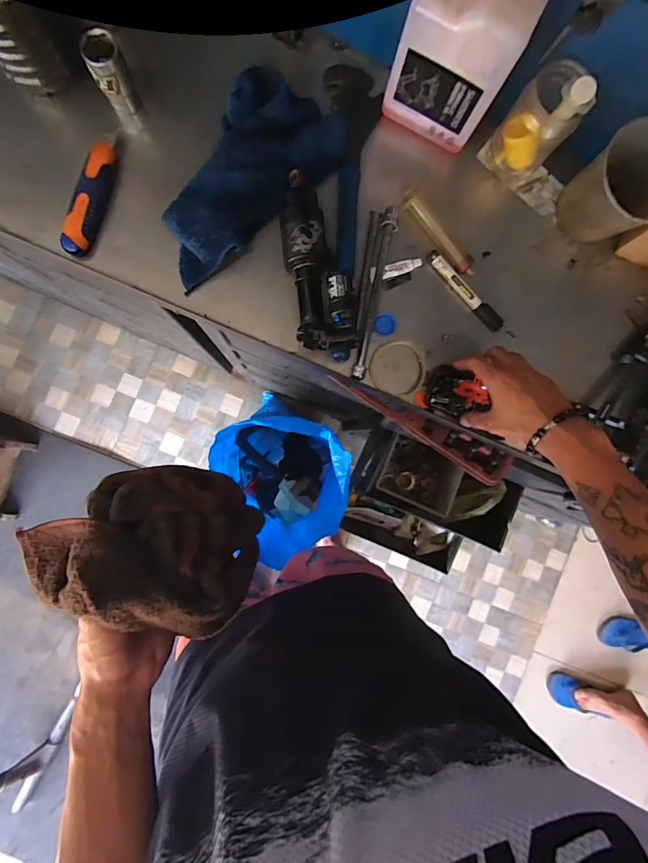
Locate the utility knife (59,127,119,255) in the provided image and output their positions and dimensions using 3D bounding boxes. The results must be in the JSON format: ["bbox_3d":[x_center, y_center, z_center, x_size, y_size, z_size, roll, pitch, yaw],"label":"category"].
[{"bbox_3d":[-0.293,-0.300,0.519,0.031,0.029,0.156,16,88,-4],"label":"utility knife"}]

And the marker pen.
[{"bbox_3d":[0.192,-0.190,0.560,0.139,0.011,0.020,44,86,-2],"label":"marker pen"}]

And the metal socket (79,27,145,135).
[{"bbox_3d":[-0.256,-0.428,0.511,0.040,0.110,0.034,-26,91,-5],"label":"metal socket"}]

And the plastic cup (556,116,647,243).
[{"bbox_3d":[0.379,-0.305,0.530,0.107,0.101,0.114,0,89,-5],"label":"plastic cup"}]

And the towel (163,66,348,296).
[{"bbox_3d":[-0.113,-0.330,0.520,0.282,0.043,0.165,-44,92,-4],"label":"towel"}]

